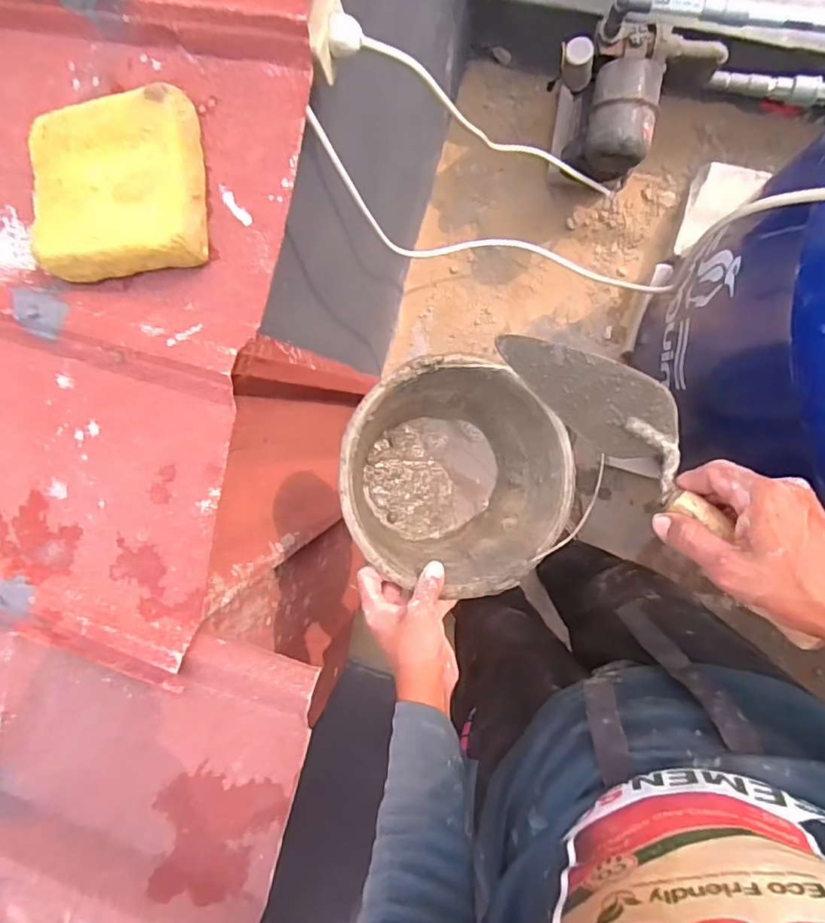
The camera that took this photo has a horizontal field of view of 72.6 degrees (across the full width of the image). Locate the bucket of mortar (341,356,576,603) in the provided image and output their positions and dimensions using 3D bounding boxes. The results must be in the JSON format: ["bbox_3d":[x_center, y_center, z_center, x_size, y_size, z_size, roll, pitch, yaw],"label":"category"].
[{"bbox_3d":[0.040,0.016,0.665,0.251,0.204,0.251,0,91,-10],"label":"bucket of mortar"}]

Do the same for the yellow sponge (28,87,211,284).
[{"bbox_3d":[-0.242,-0.220,0.458,0.144,0.037,0.129,-4,95,8],"label":"yellow sponge"}]

